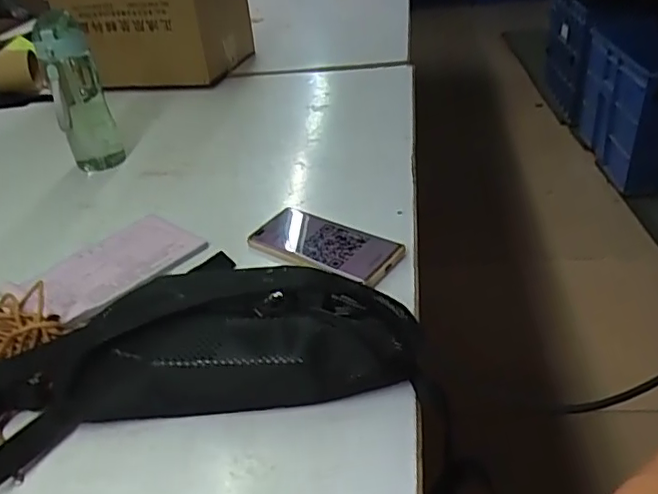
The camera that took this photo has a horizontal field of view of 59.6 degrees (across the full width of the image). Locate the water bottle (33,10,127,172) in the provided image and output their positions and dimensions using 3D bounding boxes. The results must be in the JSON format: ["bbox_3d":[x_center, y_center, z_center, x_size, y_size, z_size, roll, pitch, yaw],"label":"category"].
[{"bbox_3d":[-0.353,-0.212,0.816,0.067,0.223,0.077,-16,35,-15],"label":"water bottle"}]

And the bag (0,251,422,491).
[{"bbox_3d":[-0.119,0.075,0.467,0.369,0.074,0.156,-13,35,-9],"label":"bag"}]

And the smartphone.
[{"bbox_3d":[-0.008,-0.004,0.618,0.169,0.015,0.076,19,44,34],"label":"smartphone"}]

